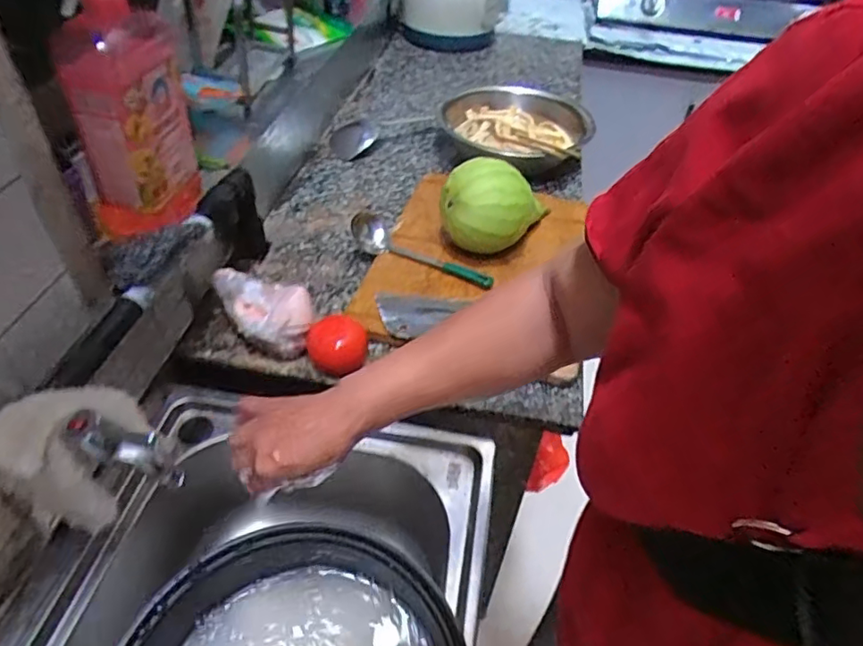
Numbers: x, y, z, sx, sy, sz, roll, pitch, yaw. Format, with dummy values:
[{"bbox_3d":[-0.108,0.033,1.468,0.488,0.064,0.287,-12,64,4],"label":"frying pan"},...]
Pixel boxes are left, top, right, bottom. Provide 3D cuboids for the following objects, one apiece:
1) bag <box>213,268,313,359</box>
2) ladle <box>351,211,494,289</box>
[{"bbox_3d":[-0.206,-0.024,0.707,0.083,0.067,0.138,-26,51,-27],"label":"bag"},{"bbox_3d":[-0.011,-0.103,0.806,0.213,0.043,0.050,19,46,16],"label":"ladle"}]

